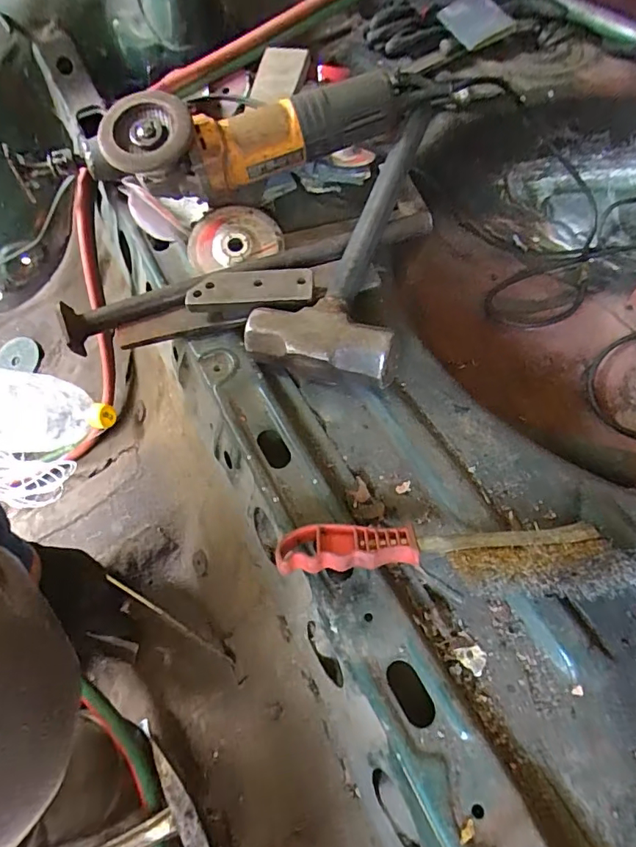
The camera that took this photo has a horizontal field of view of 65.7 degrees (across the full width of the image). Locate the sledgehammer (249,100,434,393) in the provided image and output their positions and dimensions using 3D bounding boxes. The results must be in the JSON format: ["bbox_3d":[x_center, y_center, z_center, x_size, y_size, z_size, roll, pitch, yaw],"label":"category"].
[{"bbox_3d":[0.045,-0.177,0.471,0.130,0.071,0.314,16,61,12],"label":"sledgehammer"}]

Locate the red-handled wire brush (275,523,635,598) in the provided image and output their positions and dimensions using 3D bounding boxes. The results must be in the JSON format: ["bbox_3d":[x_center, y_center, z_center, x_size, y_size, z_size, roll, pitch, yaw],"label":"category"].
[{"bbox_3d":[0.089,0.092,0.329,0.227,0.036,0.050,-2,59,2],"label":"red-handled wire brush"}]

